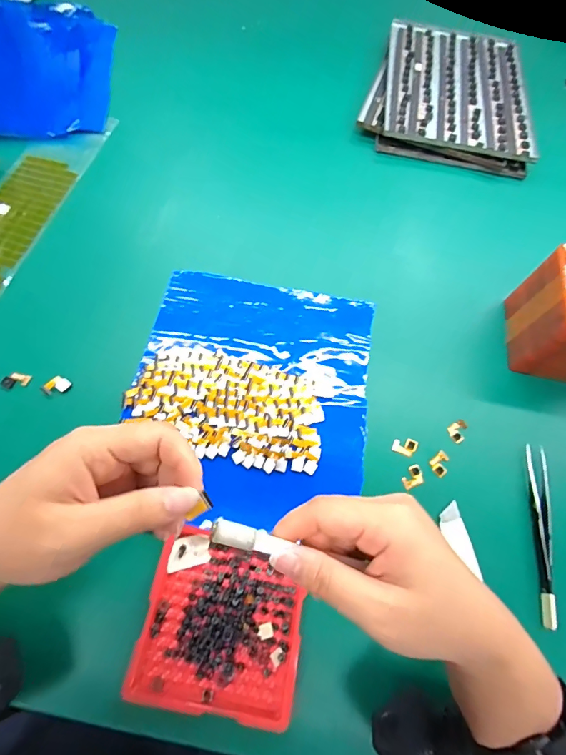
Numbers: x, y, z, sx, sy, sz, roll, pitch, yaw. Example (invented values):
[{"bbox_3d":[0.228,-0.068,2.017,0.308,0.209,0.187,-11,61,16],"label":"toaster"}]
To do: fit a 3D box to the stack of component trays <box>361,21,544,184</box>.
[{"bbox_3d":[0.212,-0.369,0.529,0.198,0.031,0.258,10,64,1],"label":"stack of component trays"}]

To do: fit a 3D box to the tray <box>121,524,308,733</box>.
[{"bbox_3d":[-0.039,0.159,0.264,0.098,0.017,0.095,11,64,2],"label":"tray"}]

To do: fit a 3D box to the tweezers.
[{"bbox_3d":[0.195,0.114,0.304,0.015,0.013,0.128,12,64,2],"label":"tweezers"}]

